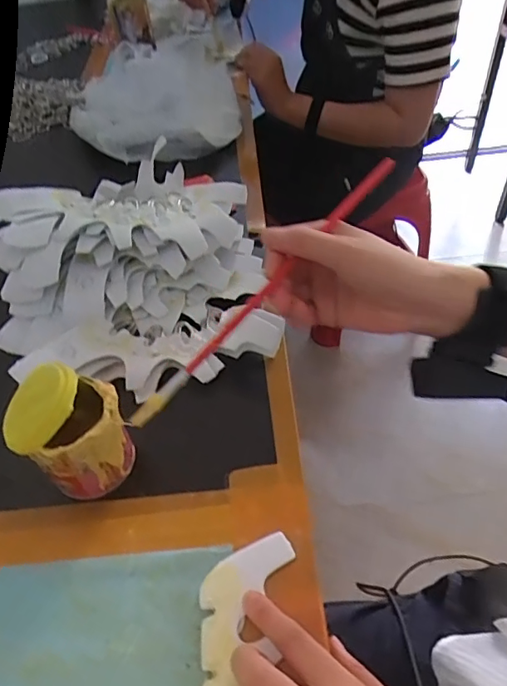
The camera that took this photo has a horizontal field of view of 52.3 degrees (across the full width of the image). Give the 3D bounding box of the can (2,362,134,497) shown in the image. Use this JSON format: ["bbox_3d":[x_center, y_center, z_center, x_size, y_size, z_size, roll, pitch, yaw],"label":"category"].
[{"bbox_3d":[-0.131,0.068,0.378,0.069,0.089,0.067,-4,48,4],"label":"can"}]

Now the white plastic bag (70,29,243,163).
[{"bbox_3d":[-0.163,-0.390,0.801,0.235,0.070,0.348,-14,48,-6],"label":"white plastic bag"}]

